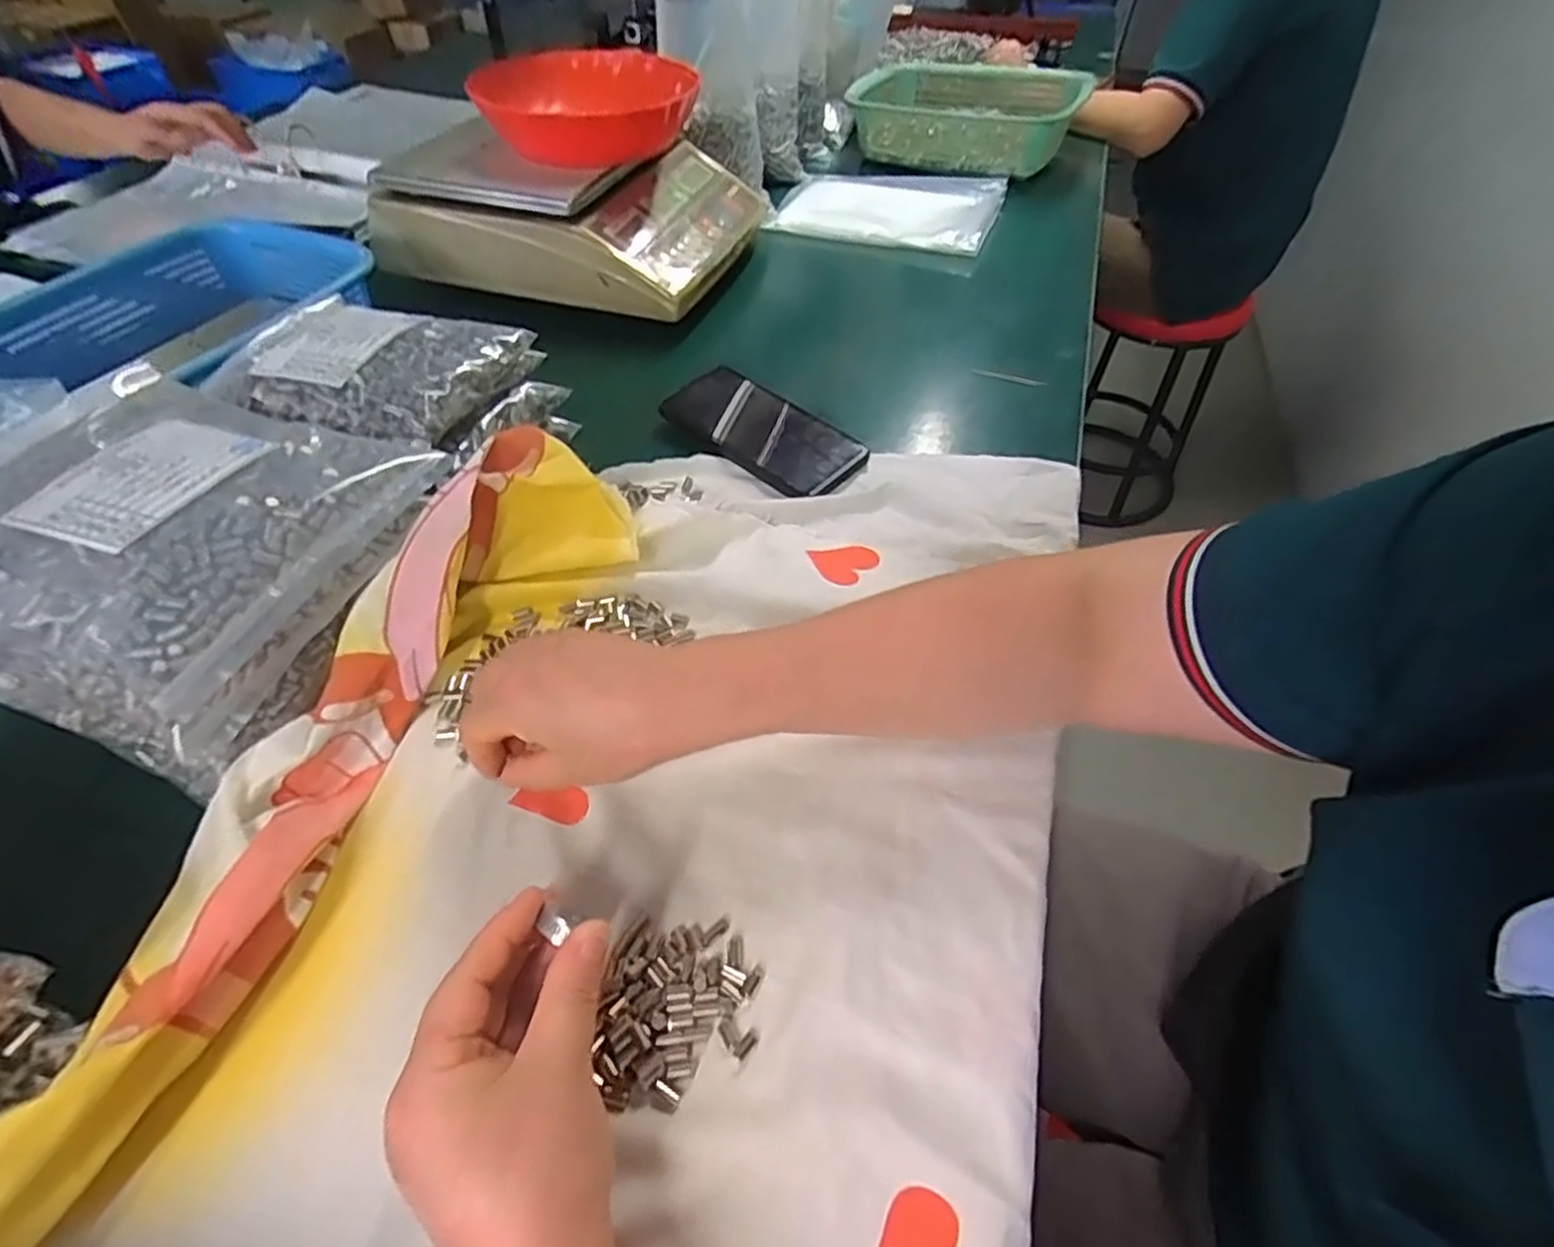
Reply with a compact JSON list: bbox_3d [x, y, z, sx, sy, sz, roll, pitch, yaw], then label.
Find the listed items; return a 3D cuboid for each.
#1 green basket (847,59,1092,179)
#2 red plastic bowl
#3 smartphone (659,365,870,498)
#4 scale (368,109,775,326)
[{"bbox_3d":[0.250,-0.692,0.992,0.277,0.084,0.276,16,51,11],"label":"green basket"},{"bbox_3d":[-0.171,-0.497,0.698,0.183,0.053,0.176,1,49,-1],"label":"red plastic bowl"},{"bbox_3d":[-0.015,-0.150,0.562,0.160,0.015,0.077,34,56,24],"label":"smartphone"},{"bbox_3d":[-0.202,-0.432,0.751,0.310,0.103,0.310,16,51,11],"label":"scale"}]

